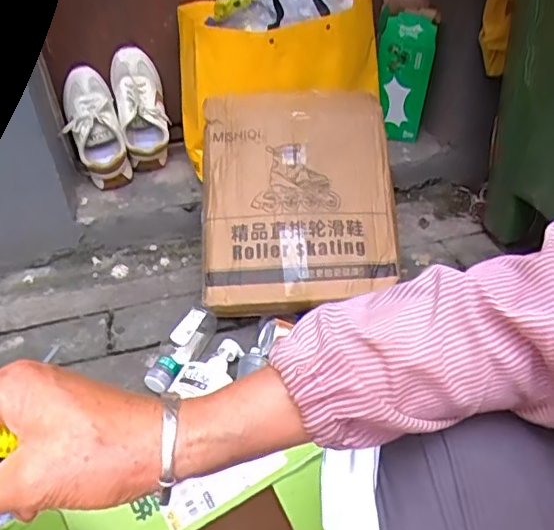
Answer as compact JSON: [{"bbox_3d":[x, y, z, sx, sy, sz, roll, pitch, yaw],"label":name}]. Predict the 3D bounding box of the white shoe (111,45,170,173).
[{"bbox_3d":[-0.285,-0.329,1.245,0.103,0.254,0.086,-11,17,-13],"label":"white shoe"}]

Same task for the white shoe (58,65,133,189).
[{"bbox_3d":[-0.383,-0.286,1.221,0.111,0.252,0.080,-19,5,-21],"label":"white shoe"}]

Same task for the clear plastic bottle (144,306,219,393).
[{"bbox_3d":[-0.162,0.146,1.005,0.050,0.062,0.175,16,43,19],"label":"clear plastic bottle"}]

